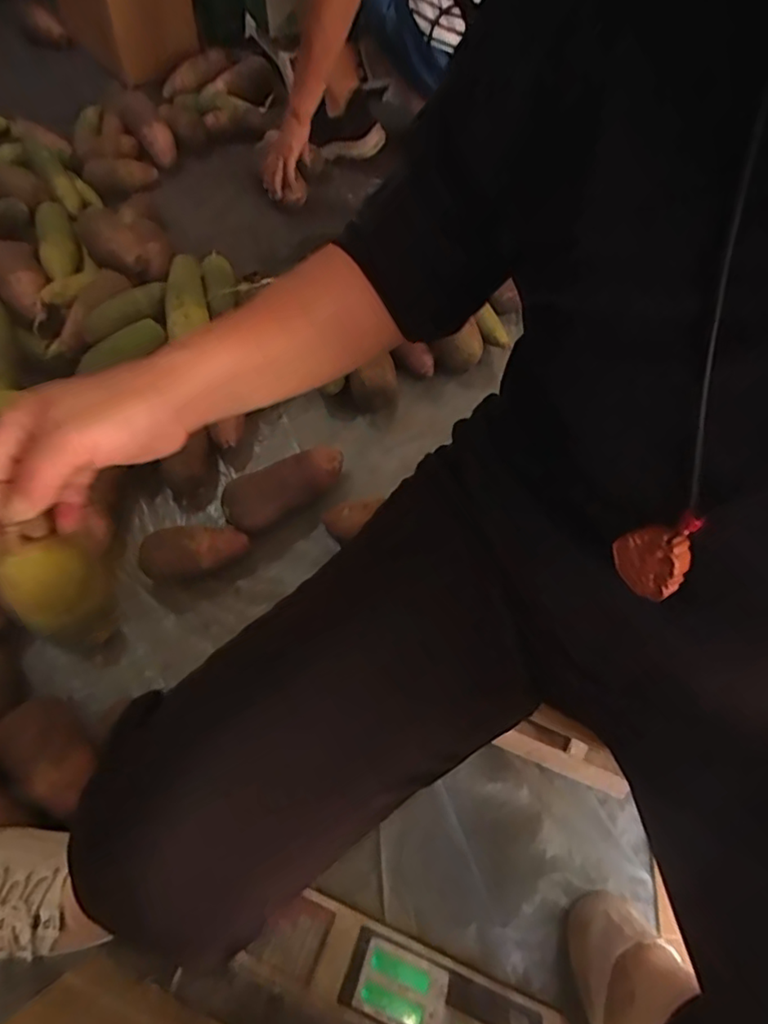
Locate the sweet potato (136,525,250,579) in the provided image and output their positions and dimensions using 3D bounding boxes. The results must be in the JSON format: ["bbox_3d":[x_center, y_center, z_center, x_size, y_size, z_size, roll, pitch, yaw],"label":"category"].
[{"bbox_3d":[-0.247,0.053,0.760,0.137,0.054,0.064,-6,60,-7],"label":"sweet potato"}]

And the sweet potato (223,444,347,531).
[{"bbox_3d":[-0.134,-0.035,0.805,0.176,0.046,0.074,-31,66,-19],"label":"sweet potato"}]

